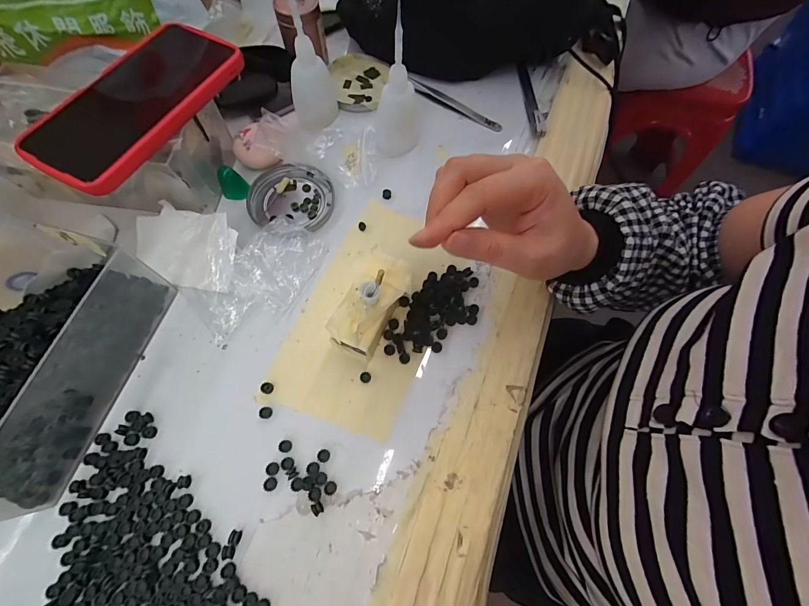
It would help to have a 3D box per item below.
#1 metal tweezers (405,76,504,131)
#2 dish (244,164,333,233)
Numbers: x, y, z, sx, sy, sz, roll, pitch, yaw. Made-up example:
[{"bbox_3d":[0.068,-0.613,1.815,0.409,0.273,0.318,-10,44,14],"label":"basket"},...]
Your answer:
[{"bbox_3d":[0.052,-0.217,0.378,0.118,0.008,0.016,32,72,10],"label":"metal tweezers"},{"bbox_3d":[-0.108,-0.102,0.329,0.078,0.011,0.069,9,69,2],"label":"dish"}]

